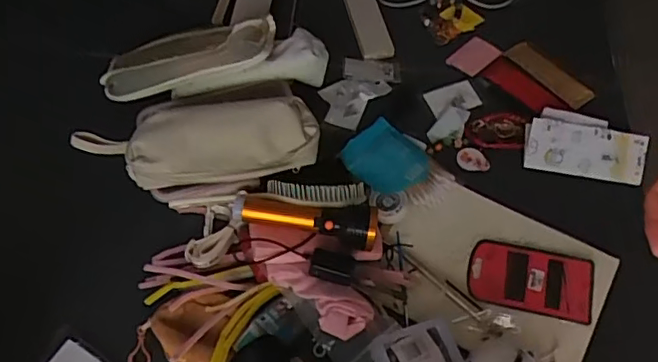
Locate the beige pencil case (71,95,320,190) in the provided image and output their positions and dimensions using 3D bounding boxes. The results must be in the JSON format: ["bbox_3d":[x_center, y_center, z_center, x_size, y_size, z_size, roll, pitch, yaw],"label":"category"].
[{"bbox_3d":[-0.148,-0.044,0.682,0.272,0.042,0.093,-12,61,-6],"label":"beige pencil case"}]

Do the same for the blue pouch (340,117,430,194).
[{"bbox_3d":[0.076,-0.030,0.736,0.102,0.015,0.100,34,55,15],"label":"blue pouch"}]

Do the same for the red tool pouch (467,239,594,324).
[{"bbox_3d":[0.240,0.114,0.678,0.141,0.011,0.082,12,61,8],"label":"red tool pouch"}]

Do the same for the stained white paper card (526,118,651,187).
[{"bbox_3d":[0.341,-0.040,0.761,0.152,0.007,0.067,9,93,5],"label":"stained white paper card"}]

